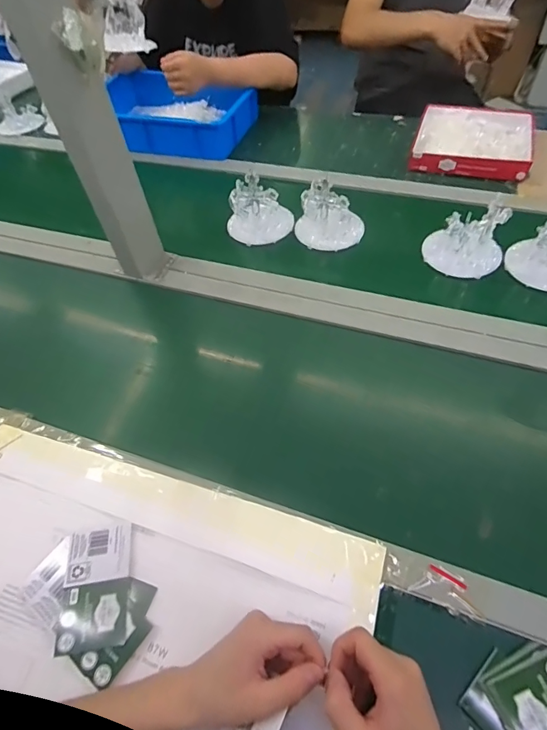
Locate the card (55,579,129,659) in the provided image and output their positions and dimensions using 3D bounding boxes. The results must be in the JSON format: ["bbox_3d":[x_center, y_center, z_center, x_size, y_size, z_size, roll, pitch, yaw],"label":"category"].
[{"bbox_3d":[-0.189,0.263,0.435,0.069,0.009,0.062,-9,53,-2],"label":"card"}]

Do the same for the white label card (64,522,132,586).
[{"bbox_3d":[-0.198,0.217,0.474,0.068,0.007,0.059,-10,53,-2],"label":"white label card"}]

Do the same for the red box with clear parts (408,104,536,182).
[{"bbox_3d":[0.448,-0.510,0.928,0.239,0.045,0.260,14,55,15],"label":"red box with clear parts"}]

